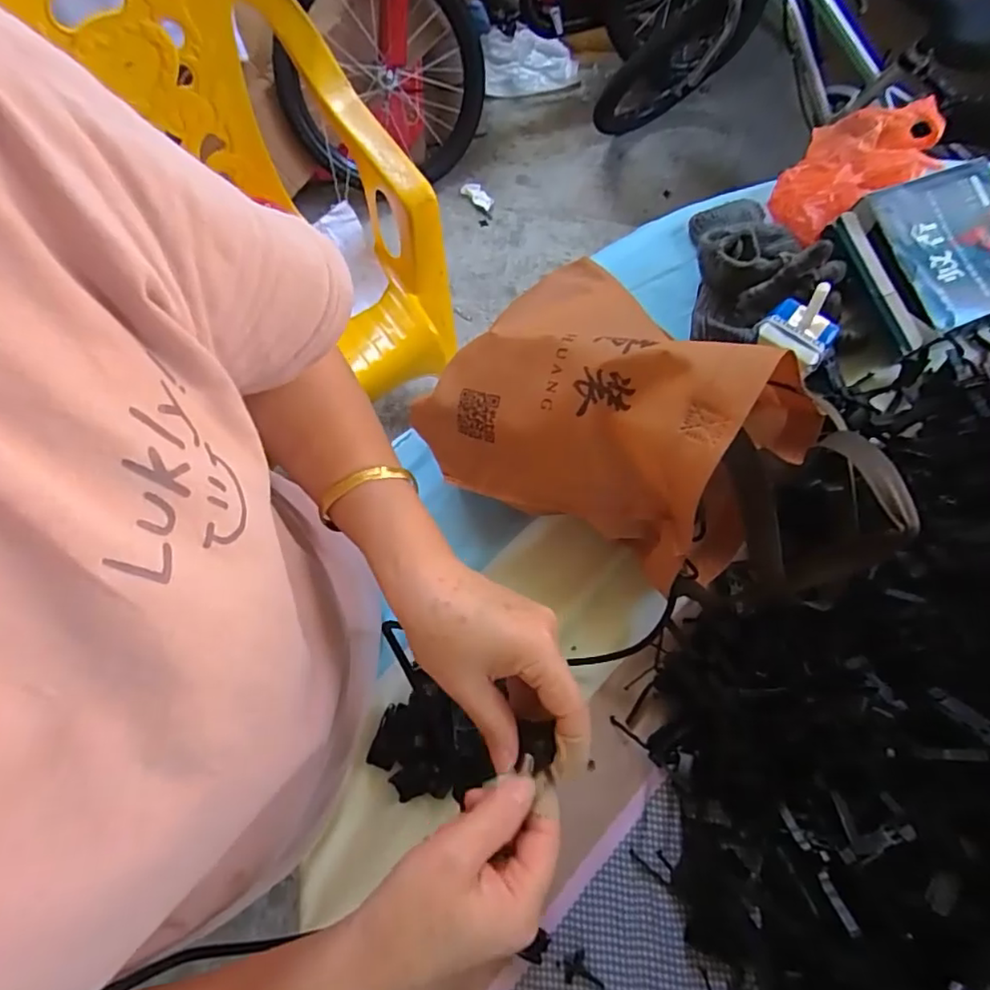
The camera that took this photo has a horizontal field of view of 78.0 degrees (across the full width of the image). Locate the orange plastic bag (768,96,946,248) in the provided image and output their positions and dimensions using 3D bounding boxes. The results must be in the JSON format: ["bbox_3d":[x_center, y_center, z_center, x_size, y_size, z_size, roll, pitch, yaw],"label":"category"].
[{"bbox_3d":[0.344,-0.317,0.581,0.209,0.052,0.107,-30,75,-6],"label":"orange plastic bag"}]

